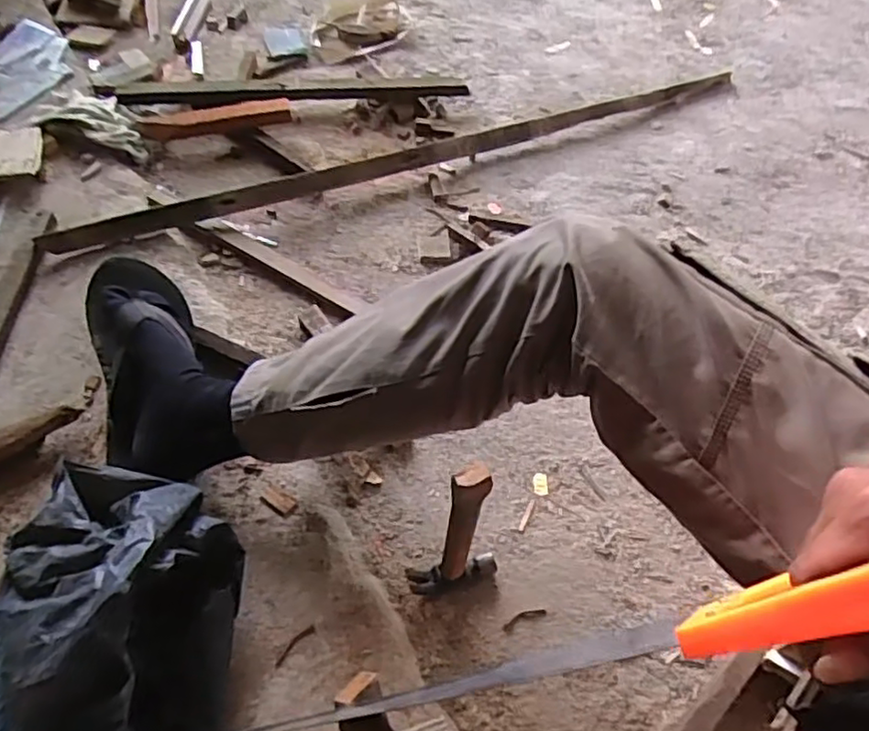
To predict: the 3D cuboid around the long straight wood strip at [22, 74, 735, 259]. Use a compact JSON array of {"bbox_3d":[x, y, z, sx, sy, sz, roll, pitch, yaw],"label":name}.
[{"bbox_3d":[-0.004,-0.343,1.060,1.162,0.033,0.038,-18,58,-15],"label":"long straight wood strip"}]

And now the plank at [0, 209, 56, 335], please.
[{"bbox_3d":[-0.559,-0.111,0.861,0.051,0.029,0.260,0,55,0],"label":"plank"}]

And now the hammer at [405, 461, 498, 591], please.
[{"bbox_3d":[0.023,0.151,0.588,0.090,0.260,0.024,-13,57,-11],"label":"hammer"}]

